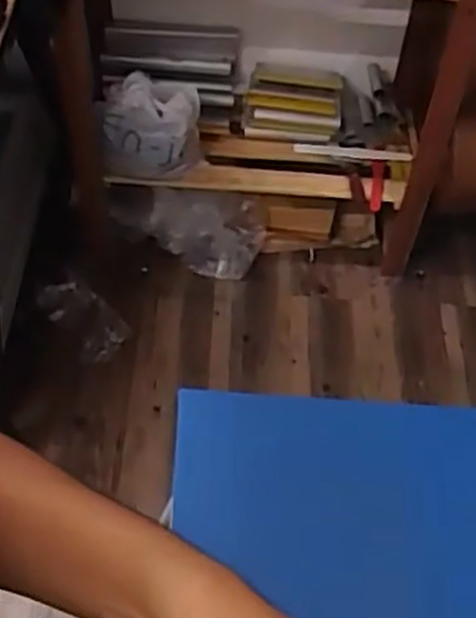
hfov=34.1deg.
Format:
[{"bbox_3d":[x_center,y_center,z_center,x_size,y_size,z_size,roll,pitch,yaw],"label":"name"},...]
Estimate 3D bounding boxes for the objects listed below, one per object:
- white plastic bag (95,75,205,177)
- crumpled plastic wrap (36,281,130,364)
[{"bbox_3d":[-0.193,-0.391,1.694,0.218,0.192,0.177,-3,55,-7],"label":"white plastic bag"},{"bbox_3d":[-0.362,0.020,1.811,0.115,0.038,0.237,-37,65,-27],"label":"crumpled plastic wrap"}]

